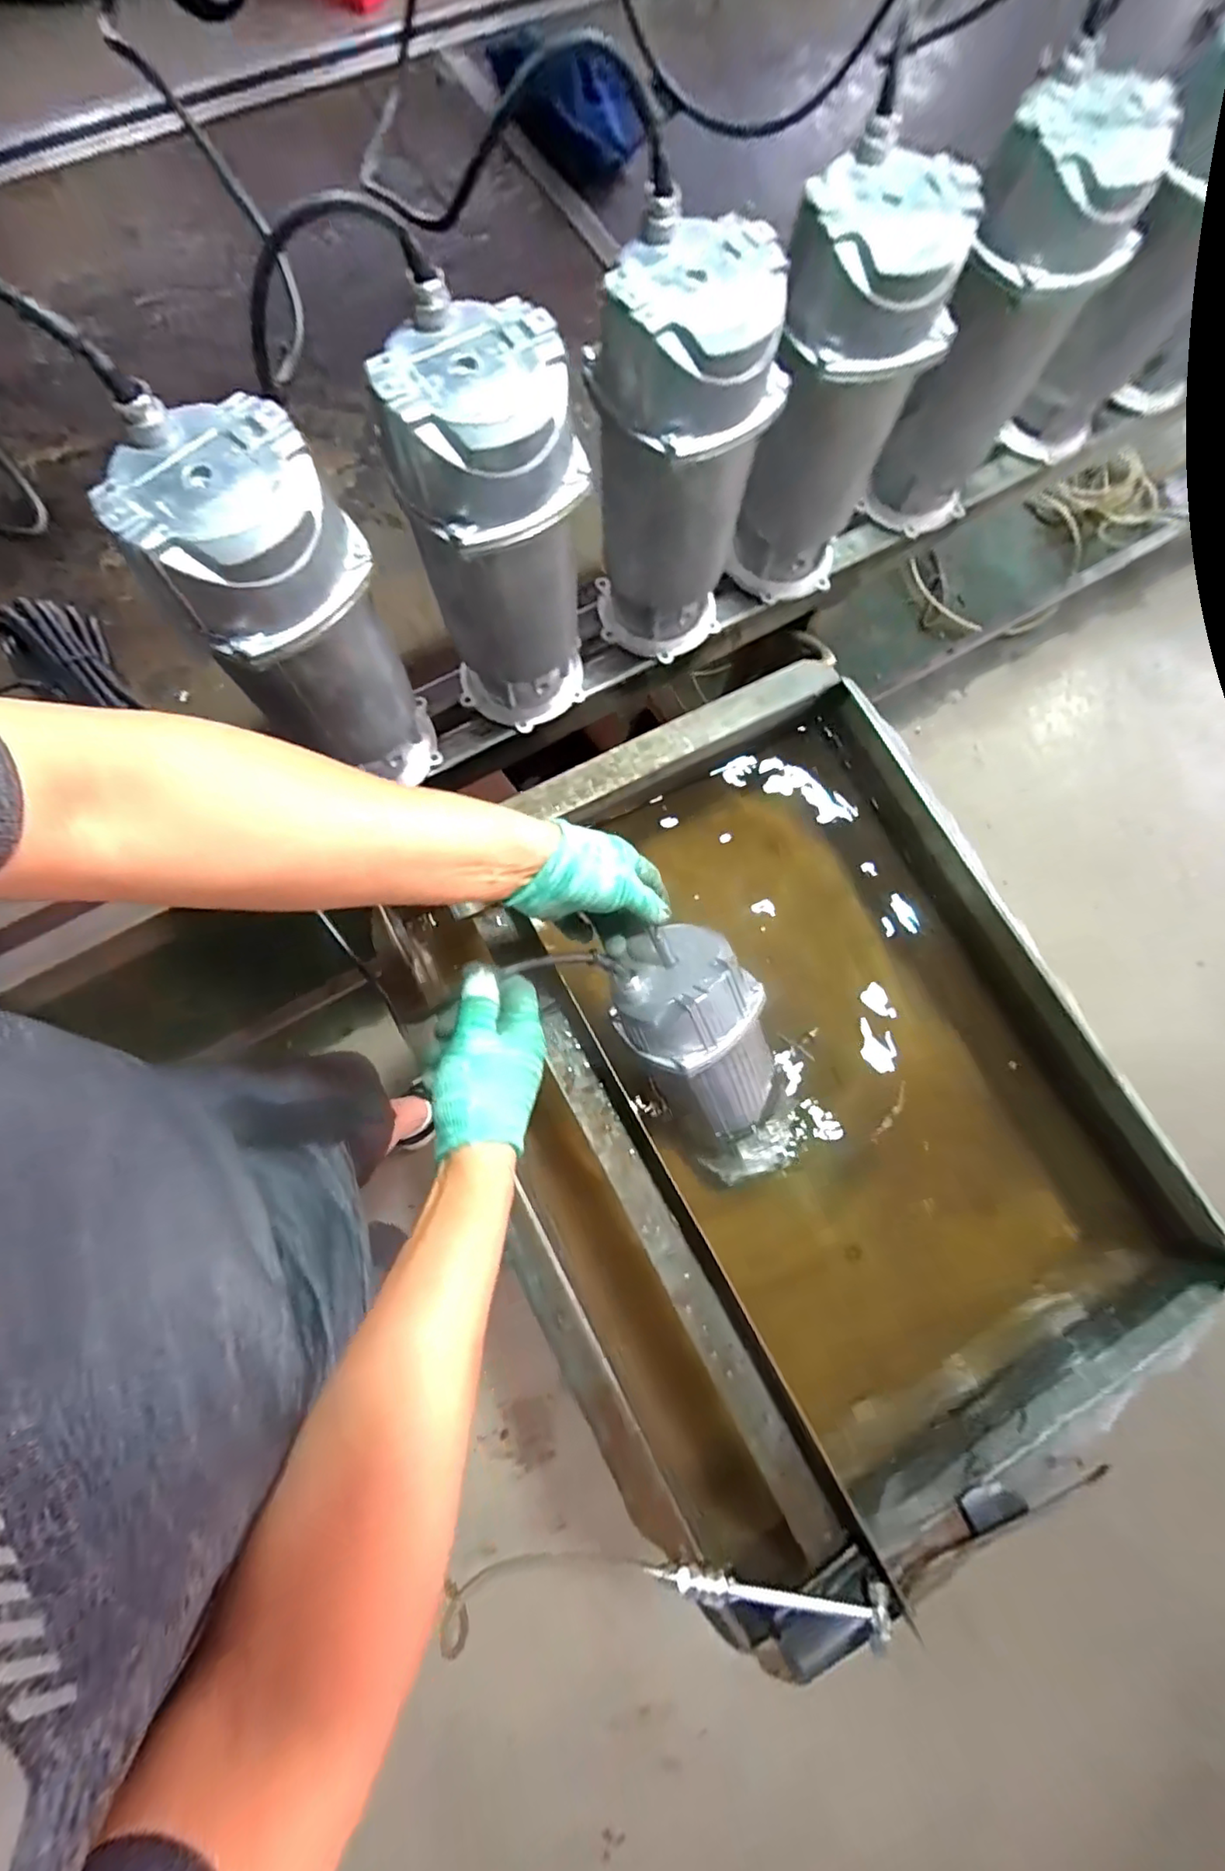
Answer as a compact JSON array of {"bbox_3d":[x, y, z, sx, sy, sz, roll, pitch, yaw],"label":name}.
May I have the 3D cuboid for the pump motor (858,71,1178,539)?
[{"bbox_3d":[0.342,-0.532,0.575,0.125,0.293,0.144,26,78,4],"label":"pump motor"}]

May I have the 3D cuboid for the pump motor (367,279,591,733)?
[{"bbox_3d":[-0.086,-0.301,0.512,0.118,0.303,0.116,2,77,-1],"label":"pump motor"}]

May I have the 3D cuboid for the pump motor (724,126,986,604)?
[{"bbox_3d":[0.188,-0.453,0.550,0.126,0.288,0.115,12,77,1],"label":"pump motor"}]

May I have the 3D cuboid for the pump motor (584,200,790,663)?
[{"bbox_3d":[0.052,-0.382,0.536,0.134,0.298,0.123,7,77,0],"label":"pump motor"}]

